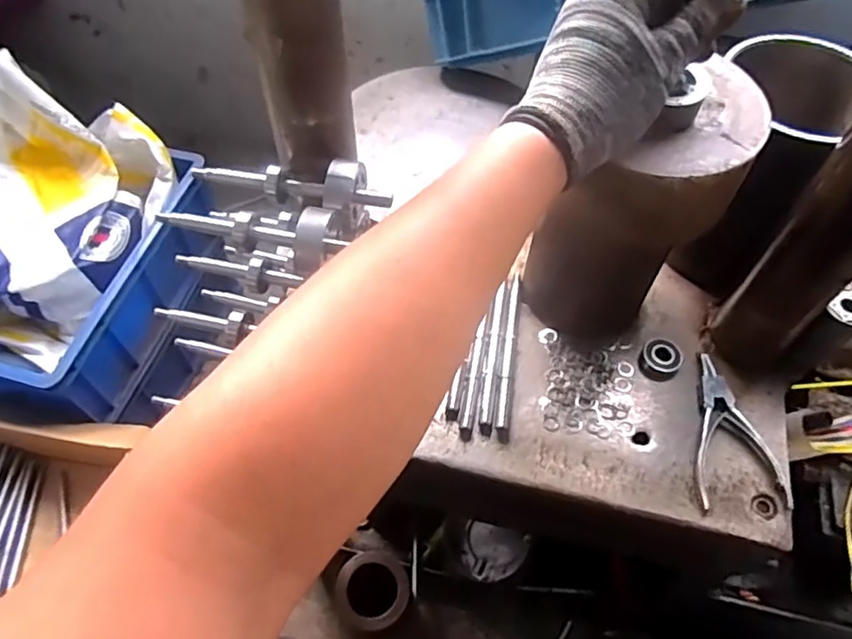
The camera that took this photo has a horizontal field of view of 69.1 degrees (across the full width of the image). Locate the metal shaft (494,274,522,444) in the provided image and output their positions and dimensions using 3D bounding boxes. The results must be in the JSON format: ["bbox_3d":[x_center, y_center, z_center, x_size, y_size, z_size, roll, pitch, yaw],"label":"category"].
[{"bbox_3d":[0.074,0.027,0.552,0.014,0.012,0.168,8,57,4],"label":"metal shaft"}]

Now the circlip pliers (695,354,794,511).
[{"bbox_3d":[0.244,0.091,0.513,0.069,0.013,0.129,-5,57,-4],"label":"circlip pliers"}]

